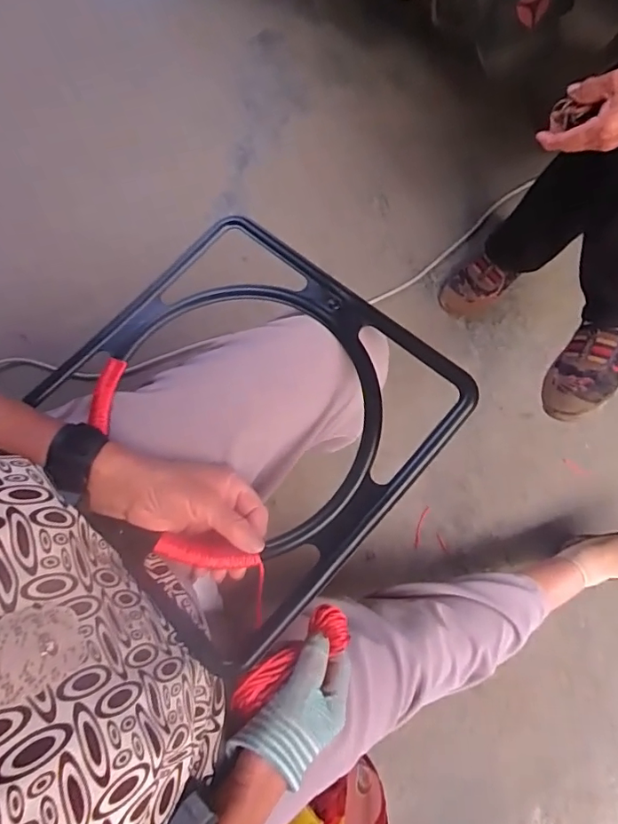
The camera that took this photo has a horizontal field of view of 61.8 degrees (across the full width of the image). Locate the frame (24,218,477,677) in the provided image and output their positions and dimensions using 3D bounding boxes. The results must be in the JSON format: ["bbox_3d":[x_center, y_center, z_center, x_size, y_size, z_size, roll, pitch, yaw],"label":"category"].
[{"bbox_3d":[-0.070,-0.001,0.471,0.322,0.025,0.316,40,79,16],"label":"frame"}]

